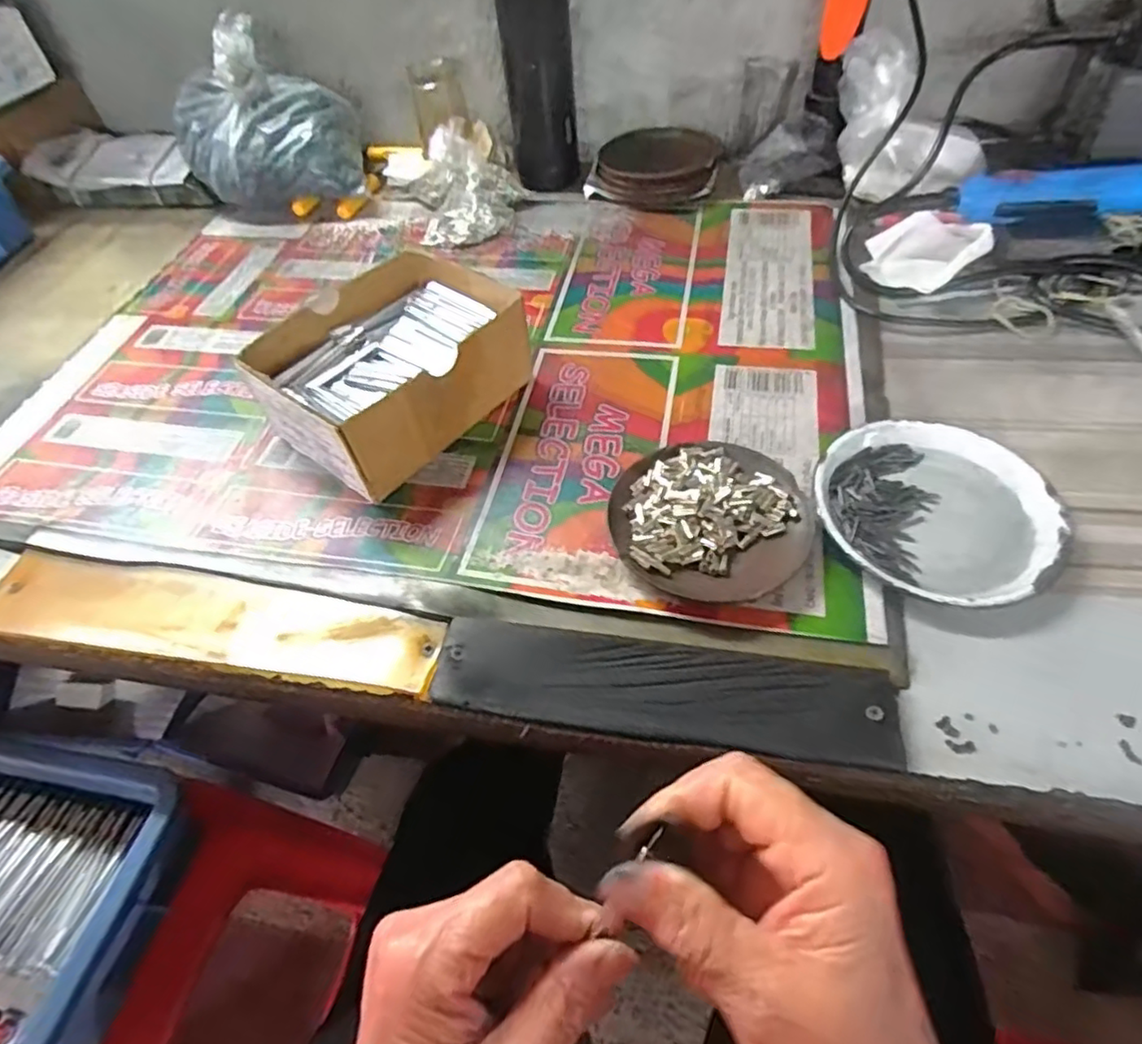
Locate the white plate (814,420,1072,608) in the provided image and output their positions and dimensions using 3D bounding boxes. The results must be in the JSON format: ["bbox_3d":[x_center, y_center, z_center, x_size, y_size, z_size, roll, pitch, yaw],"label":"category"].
[{"bbox_3d":[0.214,-0.008,0.383,0.130,0.014,0.129,-3,53,3],"label":"white plate"}]

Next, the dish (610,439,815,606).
[{"bbox_3d":[0.082,-0.004,0.382,0.109,0.025,0.110,-3,53,3],"label":"dish"}]

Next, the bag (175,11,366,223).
[{"bbox_3d":[-0.305,-0.384,0.642,0.175,0.144,0.111,-13,53,-5],"label":"bag"}]

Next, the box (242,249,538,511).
[{"bbox_3d":[-0.124,-0.109,0.456,0.127,0.069,0.160,32,62,26],"label":"box"}]

